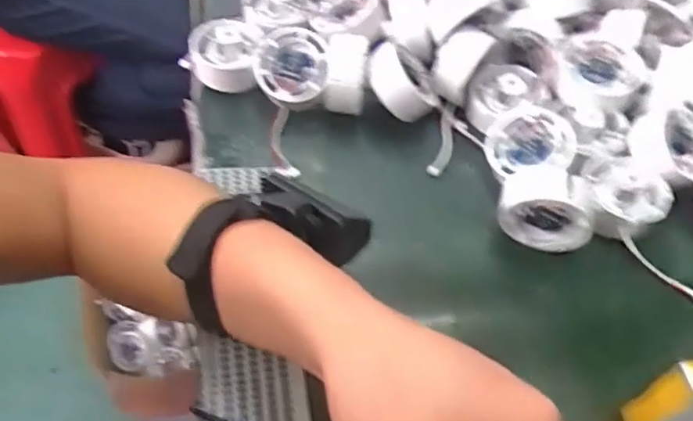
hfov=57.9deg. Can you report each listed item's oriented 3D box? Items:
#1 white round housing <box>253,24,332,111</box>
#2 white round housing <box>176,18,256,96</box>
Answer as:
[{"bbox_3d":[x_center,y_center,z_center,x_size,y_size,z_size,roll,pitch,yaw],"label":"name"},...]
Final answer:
[{"bbox_3d":[-0.037,-0.104,0.455,0.058,0.022,0.058,0,86,5],"label":"white round housing"},{"bbox_3d":[-0.097,-0.116,0.475,0.055,0.030,0.062,-11,57,-10],"label":"white round housing"}]

